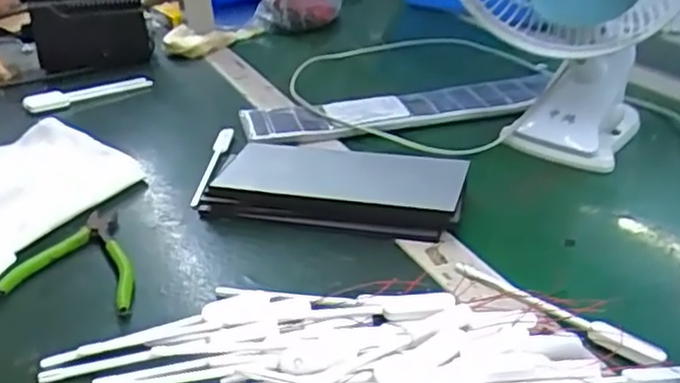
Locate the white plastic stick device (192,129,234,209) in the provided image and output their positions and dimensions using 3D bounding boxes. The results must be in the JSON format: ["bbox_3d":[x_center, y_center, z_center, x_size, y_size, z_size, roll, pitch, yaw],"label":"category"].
[{"bbox_3d":[-0.124,-0.025,0.647,0.017,0.010,0.143,0,29,4],"label":"white plastic stick device"}]

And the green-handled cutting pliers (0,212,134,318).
[{"bbox_3d":[-0.184,0.051,0.518,0.110,0.011,0.115,3,31,13],"label":"green-handled cutting pliers"}]

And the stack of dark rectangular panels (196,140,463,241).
[{"bbox_3d":[-0.003,-0.005,0.574,0.211,0.039,0.096,5,31,16],"label":"stack of dark rectangular panels"}]

